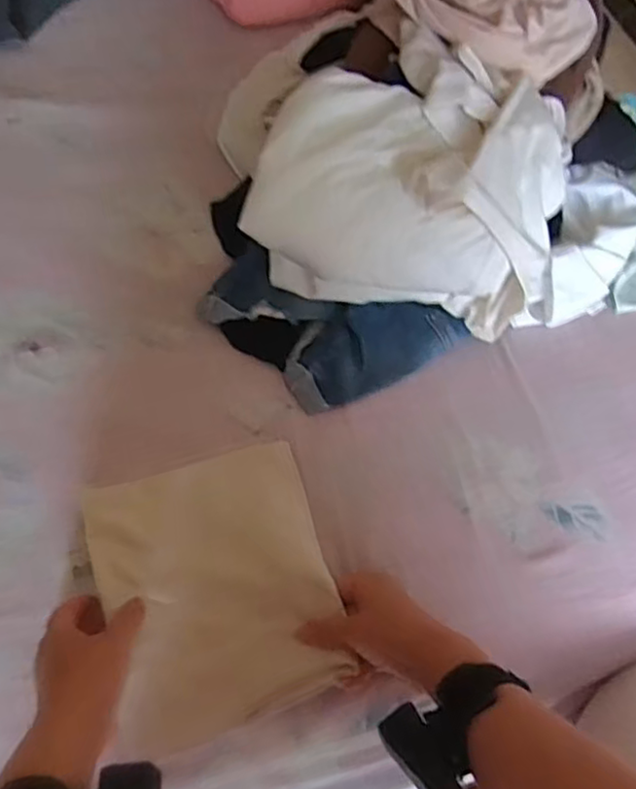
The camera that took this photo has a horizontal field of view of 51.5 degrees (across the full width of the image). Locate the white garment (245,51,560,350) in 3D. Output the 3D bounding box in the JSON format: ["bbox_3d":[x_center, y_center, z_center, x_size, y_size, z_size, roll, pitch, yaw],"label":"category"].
[{"bbox_3d":[0.099,-0.198,0.669,0.308,0.193,0.196,6,59,0],"label":"white garment"}]

